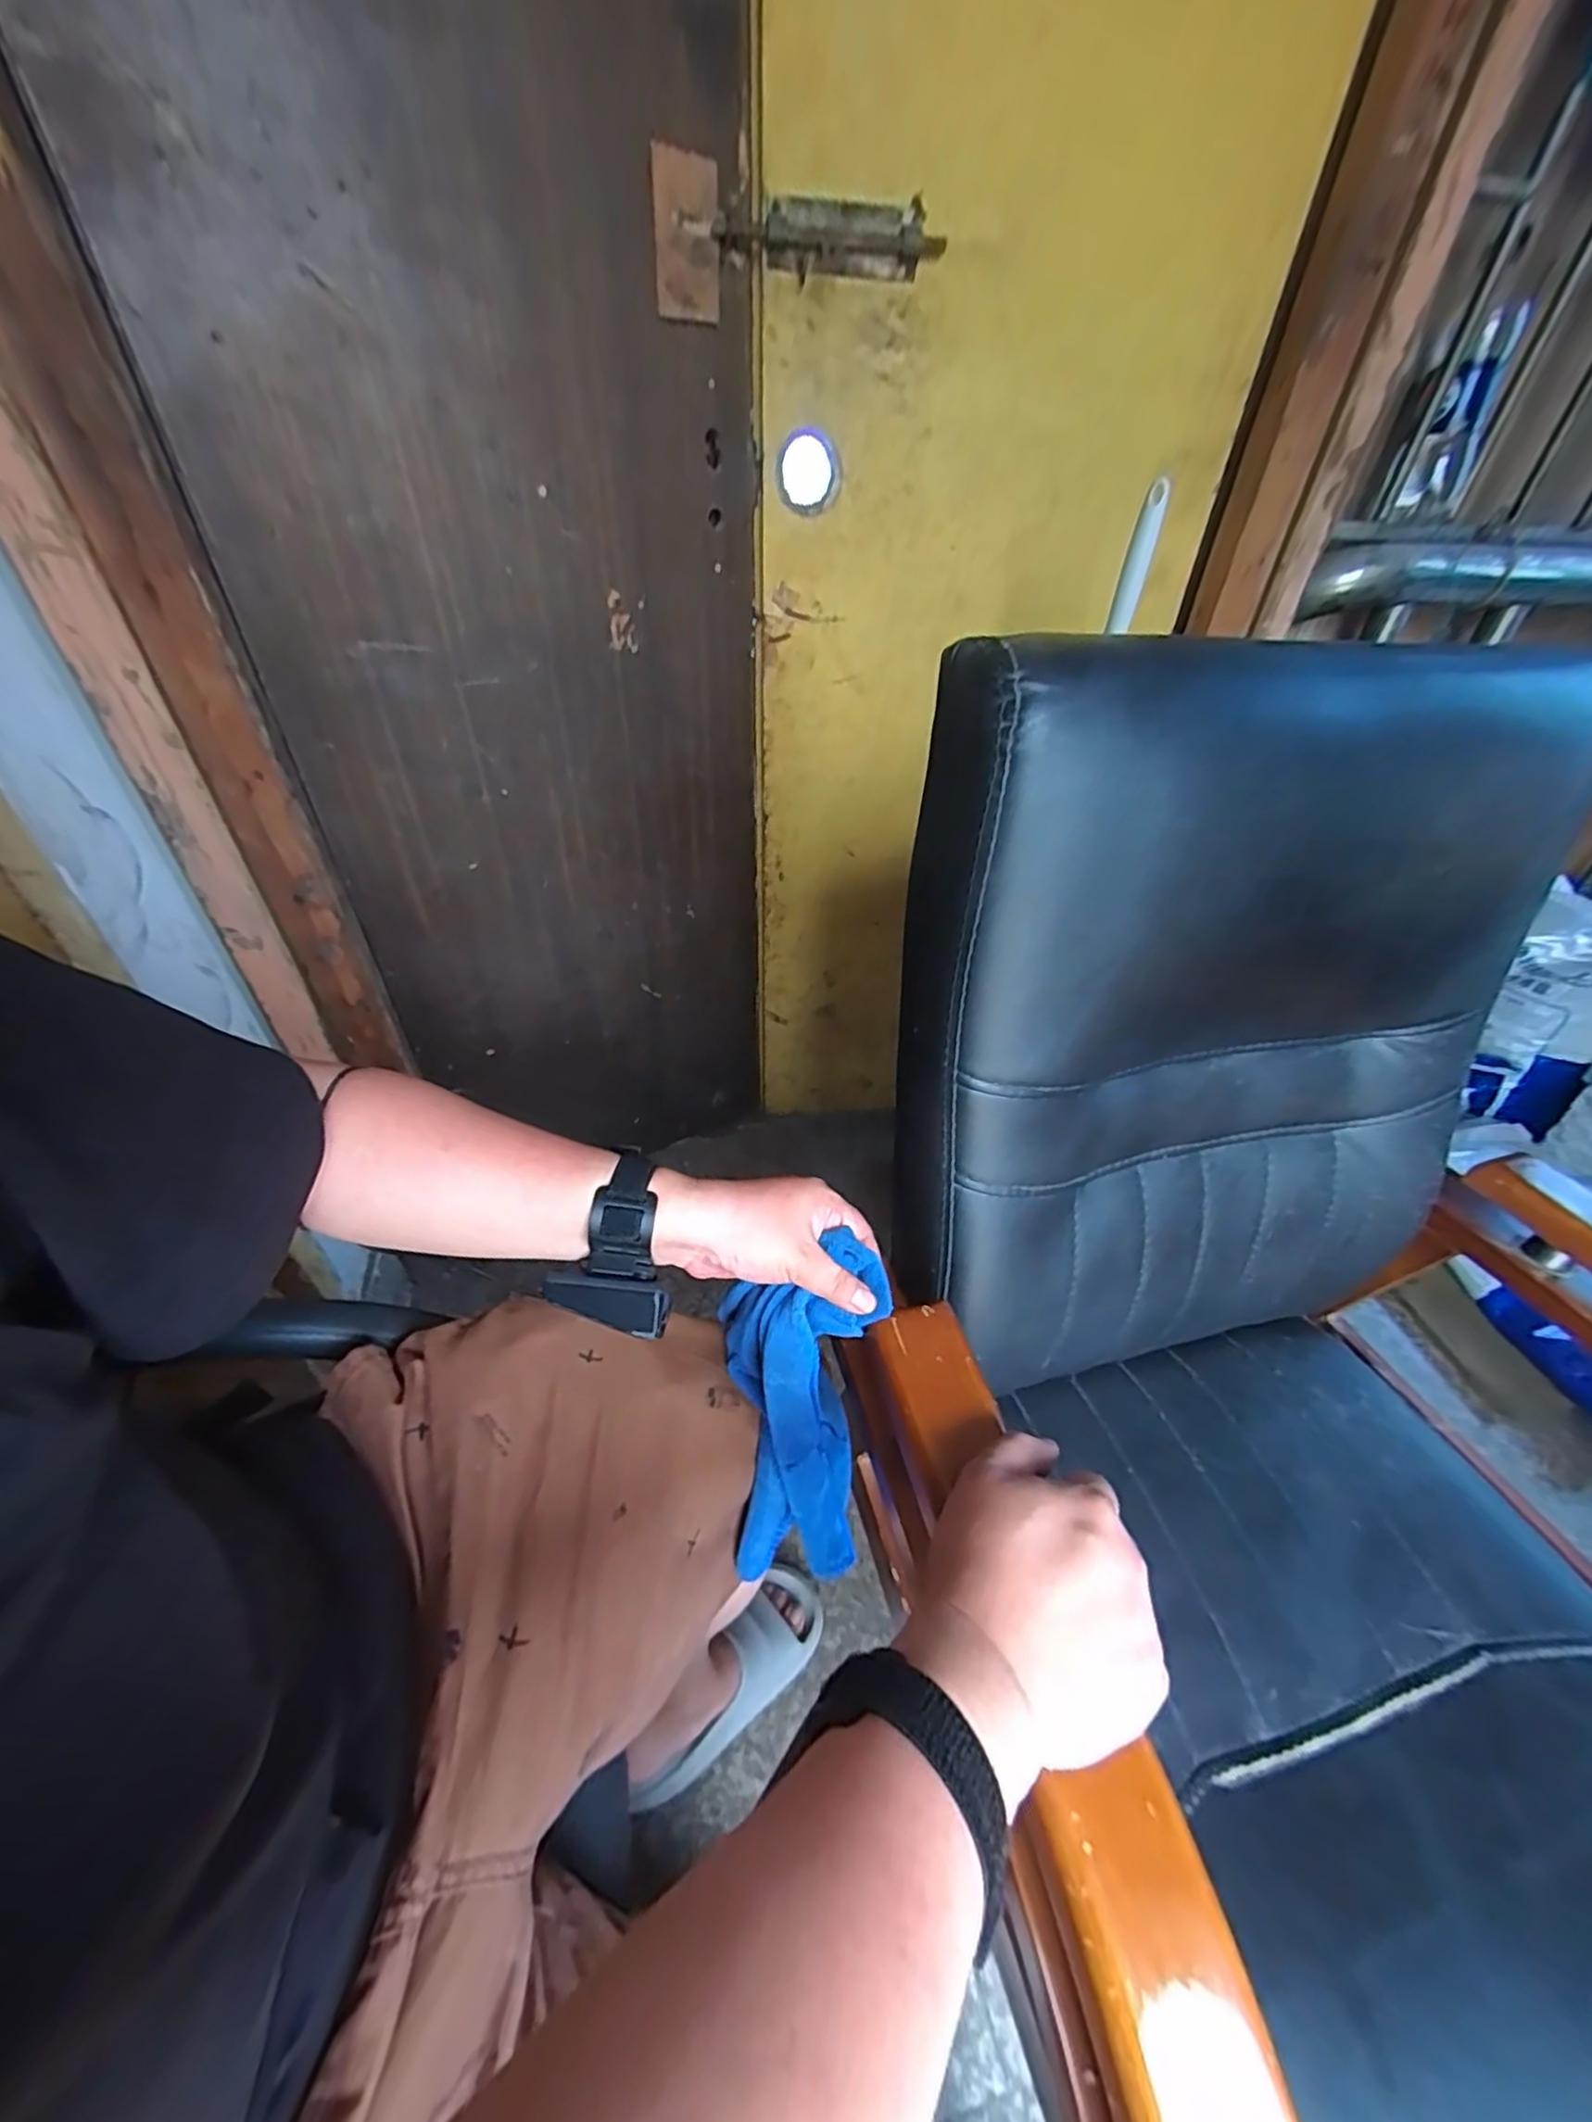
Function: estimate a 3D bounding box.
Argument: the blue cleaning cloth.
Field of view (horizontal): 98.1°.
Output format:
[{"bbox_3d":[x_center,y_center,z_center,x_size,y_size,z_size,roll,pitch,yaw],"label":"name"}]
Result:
[{"bbox_3d":[-0.001,0.252,0.483,0.103,0.311,0.084,3,24,2],"label":"blue cleaning cloth"}]

